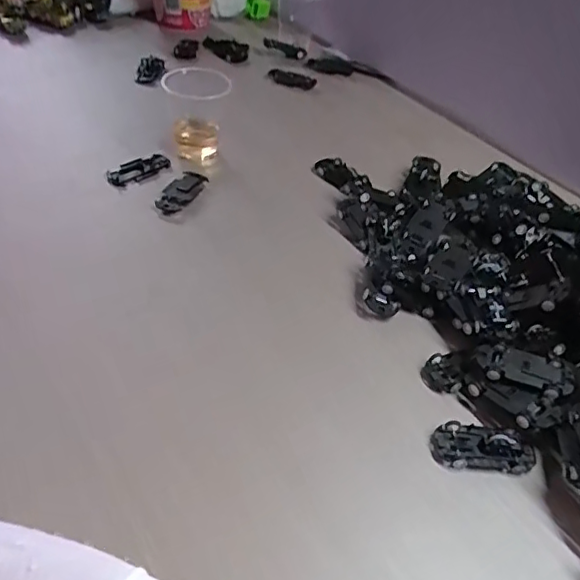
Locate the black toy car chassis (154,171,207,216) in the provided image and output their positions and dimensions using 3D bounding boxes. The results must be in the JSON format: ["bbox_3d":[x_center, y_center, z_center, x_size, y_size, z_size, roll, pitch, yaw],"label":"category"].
[{"bbox_3d":[-0.101,-0.092,0.549,0.026,0.013,0.072,20,44,13],"label":"black toy car chassis"}]

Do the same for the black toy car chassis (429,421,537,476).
[{"bbox_3d":[0.125,0.102,0.381,0.065,0.010,0.029,7,43,0],"label":"black toy car chassis"}]

